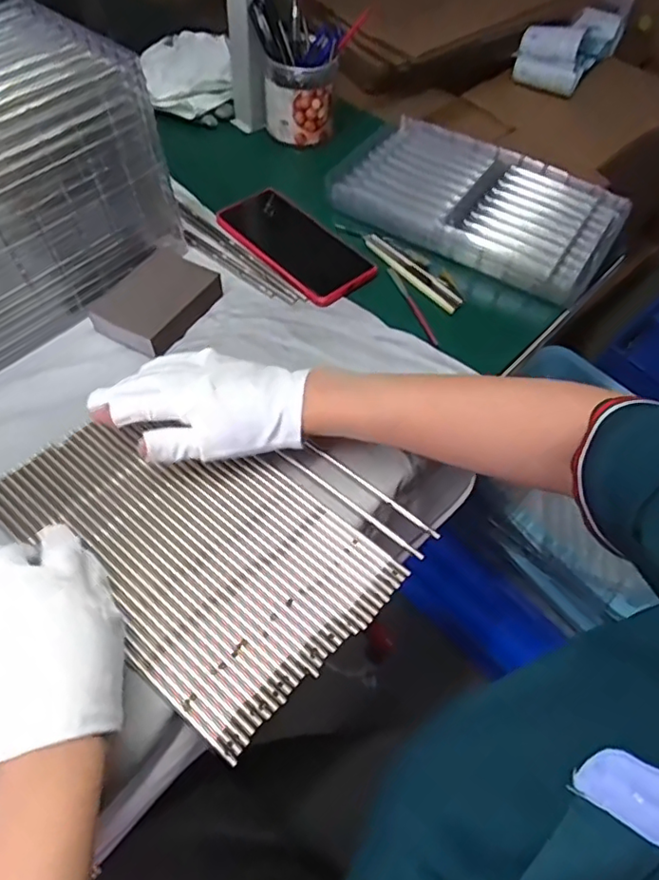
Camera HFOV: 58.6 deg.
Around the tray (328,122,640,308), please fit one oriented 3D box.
[{"bbox_3d":[0.160,-0.262,0.638,0.293,0.032,0.182,31,59,16],"label":"tray"}]

